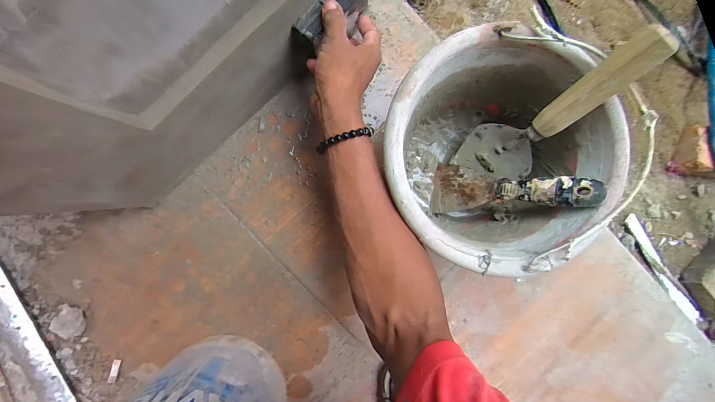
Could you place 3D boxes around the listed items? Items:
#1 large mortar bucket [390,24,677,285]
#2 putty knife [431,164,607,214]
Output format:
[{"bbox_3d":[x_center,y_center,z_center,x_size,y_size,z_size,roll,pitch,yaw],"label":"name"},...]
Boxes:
[{"bbox_3d":[0.148,-0.051,0.380,0.243,0.198,0.236,0,91,-5],"label":"large mortar bucket"},{"bbox_3d":[0.182,-0.015,0.390,0.017,0.197,0.065,1,91,-43],"label":"putty knife"}]

